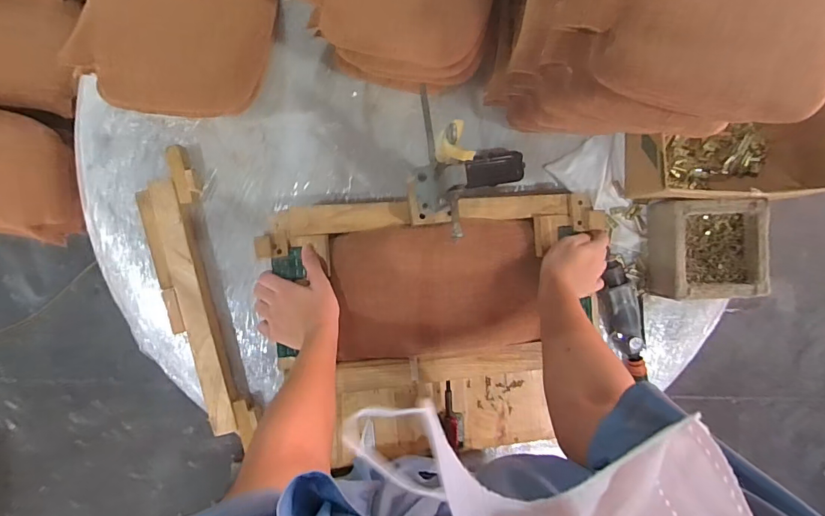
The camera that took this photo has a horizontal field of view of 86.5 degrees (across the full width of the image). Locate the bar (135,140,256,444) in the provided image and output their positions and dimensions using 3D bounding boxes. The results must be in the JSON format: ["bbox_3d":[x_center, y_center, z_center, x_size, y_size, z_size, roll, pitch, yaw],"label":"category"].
[{"bbox_3d":[-0.341,0.062,0.689,0.087,0.038,0.448,-13,92,-5],"label":"bar"}]

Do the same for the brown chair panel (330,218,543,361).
[{"bbox_3d":[0.039,0.046,0.669,0.304,0.032,0.193,-6,92,-5],"label":"brown chair panel"}]

